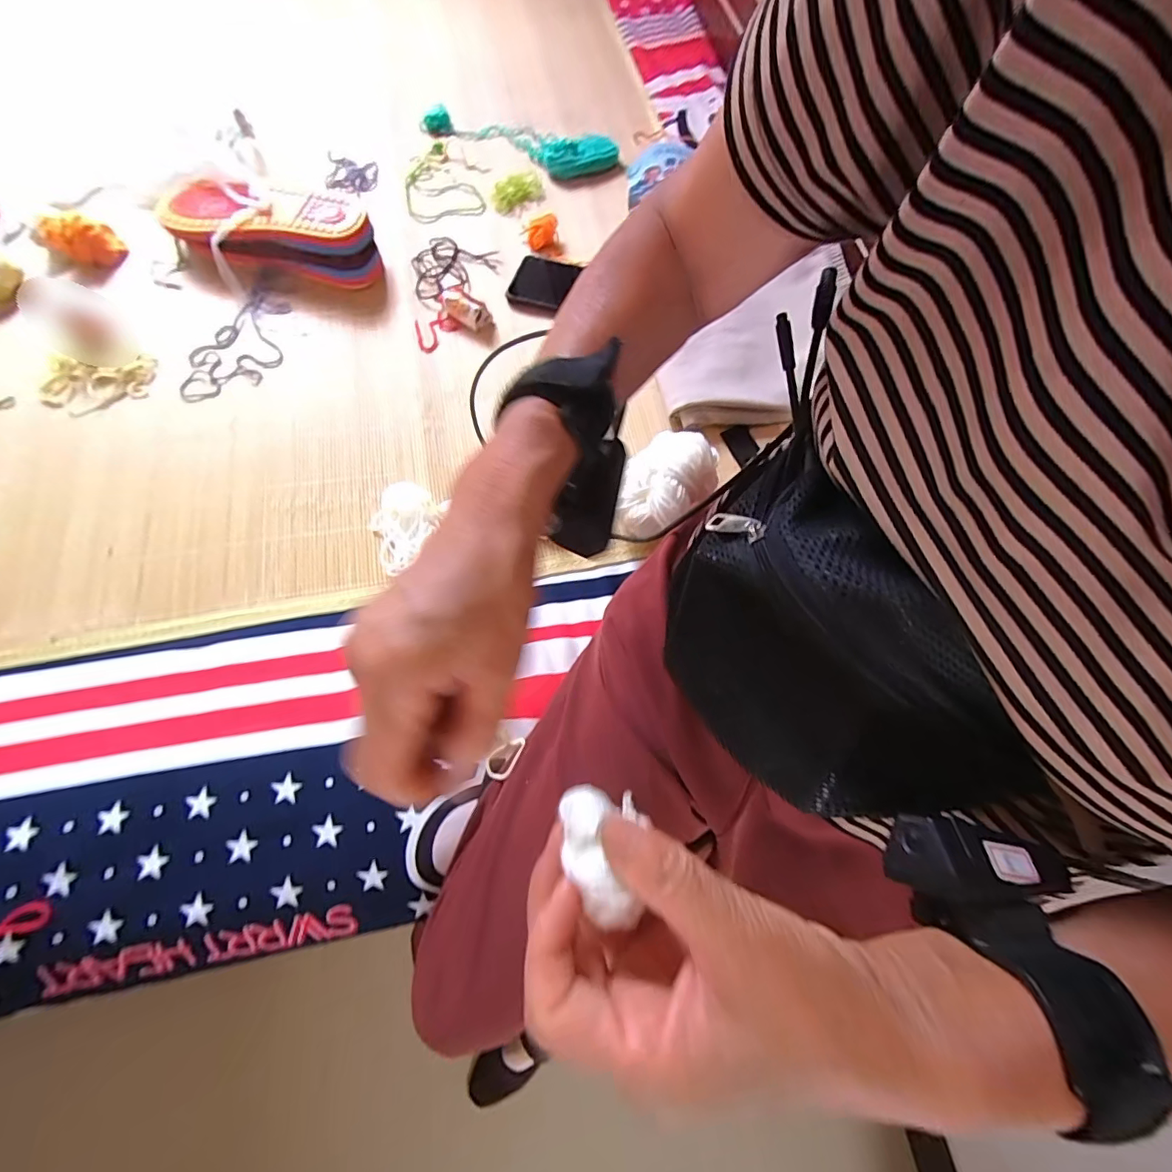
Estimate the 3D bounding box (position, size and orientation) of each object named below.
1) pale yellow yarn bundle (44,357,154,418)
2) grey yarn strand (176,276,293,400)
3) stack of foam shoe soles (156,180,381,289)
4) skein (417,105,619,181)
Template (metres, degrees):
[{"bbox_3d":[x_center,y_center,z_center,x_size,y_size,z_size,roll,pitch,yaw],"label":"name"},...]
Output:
[{"bbox_3d":[-0.526,-0.217,0.541,0.105,0.017,0.071,-8,69,-6],"label":"pale yellow yarn bundle"},{"bbox_3d":[-0.398,-0.287,0.577,0.096,0.011,0.176,-4,69,-4],"label":"grey yarn strand"},{"bbox_3d":[-0.376,-0.418,0.595,0.252,0.062,0.088,9,68,1],"label":"stack of foam shoe soles"},{"bbox_3d":[-0.102,-0.641,0.718,0.287,0.027,0.083,22,69,6],"label":"skein"}]

